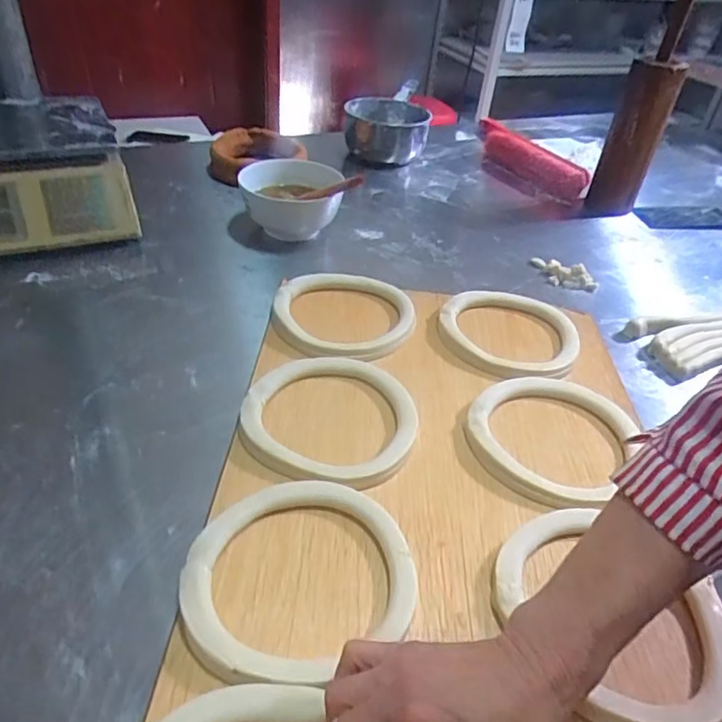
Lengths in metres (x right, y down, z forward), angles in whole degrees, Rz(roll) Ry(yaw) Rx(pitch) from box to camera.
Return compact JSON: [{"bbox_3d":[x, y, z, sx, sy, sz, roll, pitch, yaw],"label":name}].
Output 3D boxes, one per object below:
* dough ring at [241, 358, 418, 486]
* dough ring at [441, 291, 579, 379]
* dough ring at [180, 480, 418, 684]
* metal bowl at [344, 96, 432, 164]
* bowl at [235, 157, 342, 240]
[{"bbox_3d":[-0.028,0.050,0.546,0.160,0.018,0.161,3,38,-3],"label":"dough ring"},{"bbox_3d":[0.172,-0.036,0.675,0.154,0.017,0.169,12,39,9],"label":"dough ring"},{"bbox_3d":[-0.045,0.153,0.418,0.161,0.016,0.146,-15,43,-24],"label":"dough ring"},{"bbox_3d":[0.047,-0.432,1.080,0.150,0.089,0.157,3,38,-3],"label":"metal bowl"},{"bbox_3d":[-0.102,-0.228,0.831,0.135,0.080,0.135,3,38,-3],"label":"bowl"}]

